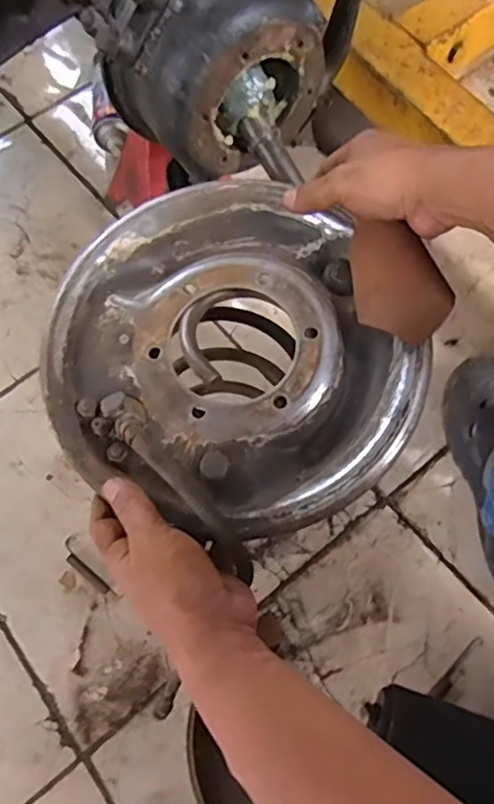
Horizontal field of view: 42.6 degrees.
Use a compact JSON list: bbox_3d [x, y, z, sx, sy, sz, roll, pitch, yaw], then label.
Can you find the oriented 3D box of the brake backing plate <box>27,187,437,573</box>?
[{"bbox_3d":[-0.015,-0.037,0.451,0.245,0.052,0.259,-1,64,1],"label":"brake backing plate"}]

